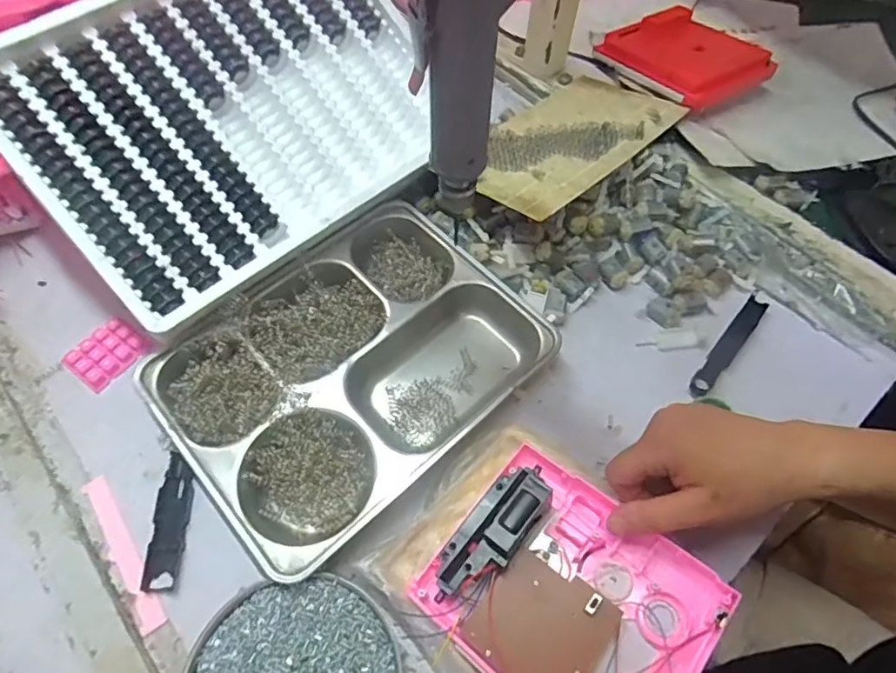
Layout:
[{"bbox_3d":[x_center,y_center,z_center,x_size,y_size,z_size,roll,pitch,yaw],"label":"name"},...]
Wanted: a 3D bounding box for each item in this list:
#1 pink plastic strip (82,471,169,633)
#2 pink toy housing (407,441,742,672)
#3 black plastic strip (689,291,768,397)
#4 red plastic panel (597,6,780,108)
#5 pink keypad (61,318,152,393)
[{"bbox_3d":[-0.236,0.155,0.398,0.016,0.004,0.124,-33,66,-18],"label":"pink plastic strip"},{"bbox_3d":[0.076,0.161,0.343,0.159,0.037,0.133,36,66,18],"label":"pink toy housing"},{"bbox_3d":[0.250,0.008,0.487,0.019,0.005,0.129,37,66,18],"label":"black plastic strip"},{"bbox_3d":[0.273,-0.330,0.633,0.119,0.026,0.153,-28,65,-15],"label":"red plastic panel"},{"bbox_3d":[-0.297,0.013,0.475,0.045,0.013,0.058,33,65,16],"label":"pink keypad"}]

